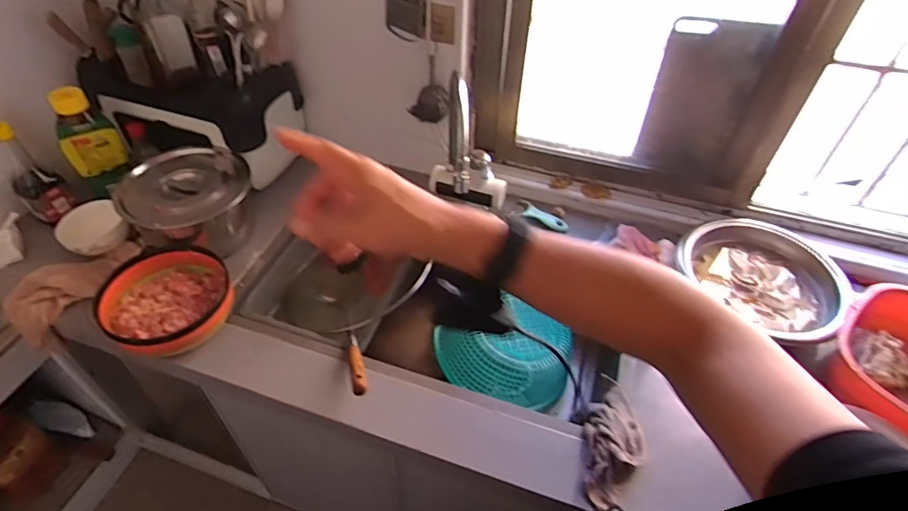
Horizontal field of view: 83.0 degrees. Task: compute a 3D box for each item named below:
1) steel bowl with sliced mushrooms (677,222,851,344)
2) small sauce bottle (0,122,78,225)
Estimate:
[{"bbox_3d":[0.557,0.046,0.952,0.268,0.071,0.287,-25,53,-23],"label":"steel bowl with sliced mushrooms"},{"bbox_3d":[-0.802,-0.160,0.967,0.085,0.182,0.074,33,54,25],"label":"small sauce bottle"}]

